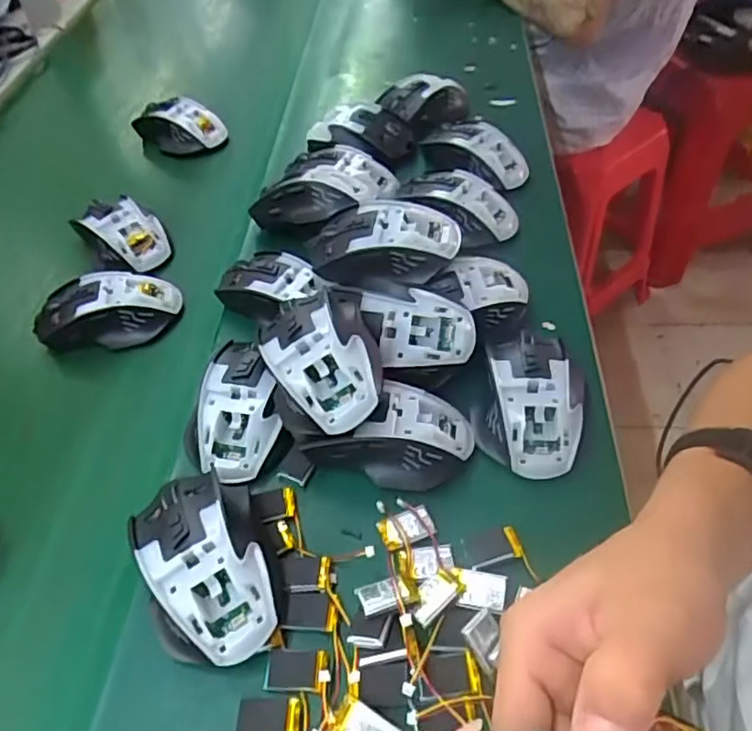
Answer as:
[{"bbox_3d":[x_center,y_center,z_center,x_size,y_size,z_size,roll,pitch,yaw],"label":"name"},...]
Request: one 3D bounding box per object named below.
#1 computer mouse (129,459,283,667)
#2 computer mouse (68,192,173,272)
[{"bbox_3d":[-0.097,0.110,0.346,0.070,0.041,0.113,-24,52,-13],"label":"computer mouse"},{"bbox_3d":[-0.236,-0.125,0.569,0.084,0.033,0.063,35,62,29],"label":"computer mouse"}]

